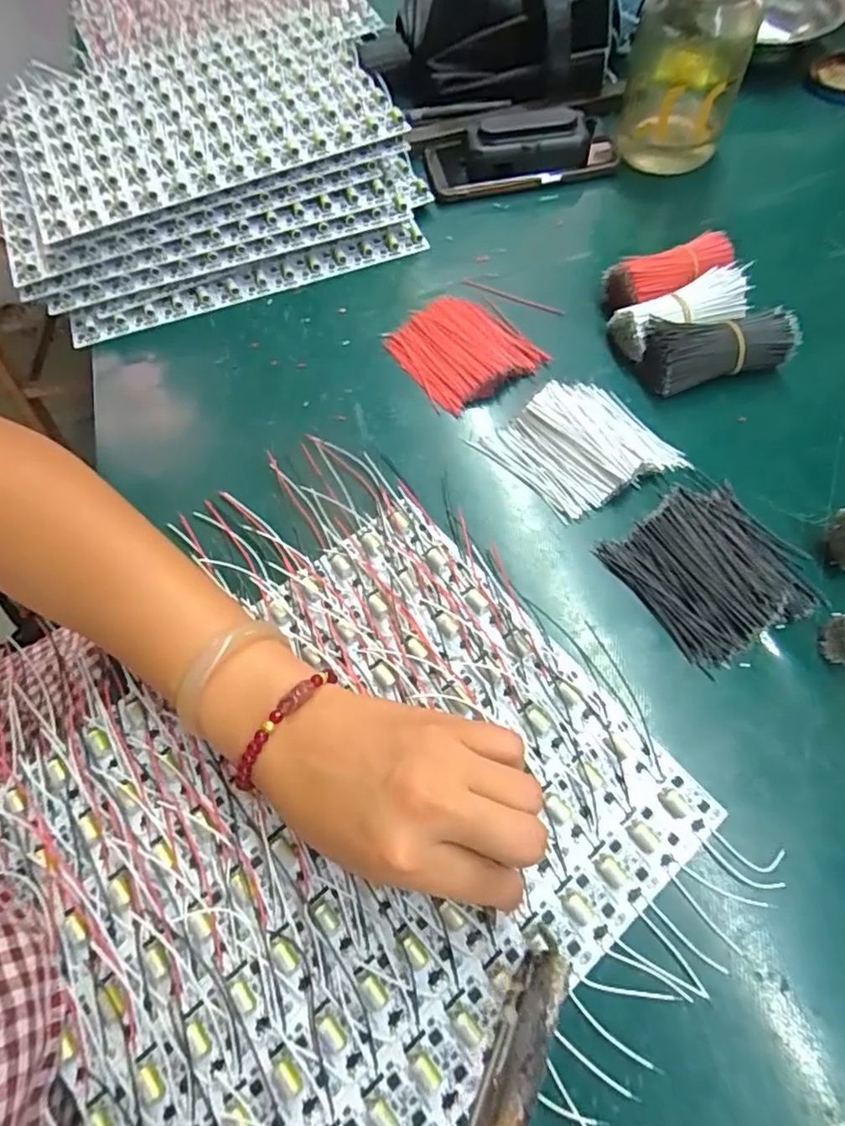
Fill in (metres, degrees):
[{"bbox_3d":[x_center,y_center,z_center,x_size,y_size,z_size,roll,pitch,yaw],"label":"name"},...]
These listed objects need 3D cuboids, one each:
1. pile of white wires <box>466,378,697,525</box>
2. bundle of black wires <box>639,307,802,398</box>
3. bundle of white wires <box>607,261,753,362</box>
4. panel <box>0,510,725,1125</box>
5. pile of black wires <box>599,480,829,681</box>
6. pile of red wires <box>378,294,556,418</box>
[{"bbox_3d":[0.102,-0.077,0.374,0.097,0.017,0.092,-33,66,-12],"label":"pile of white wires"},{"bbox_3d":[0.198,-0.144,0.391,0.092,0.034,0.042,-8,63,-1],"label":"bundle of black wires"},{"bbox_3d":[0.181,-0.176,0.408,0.090,0.036,0.044,-15,64,-4],"label":"bundle of white wires"},{"bbox_3d":[-0.040,0.124,0.282,0.289,0.016,0.238,-37,67,-14],"label":"panel"},{"bbox_3d":[0.166,0.002,0.331,0.093,0.013,0.093,-31,66,-11],"label":"pile of black wires"},{"bbox_3d":[0.028,-0.158,0.424,0.087,0.013,0.092,-33,66,-12],"label":"pile of red wires"}]

